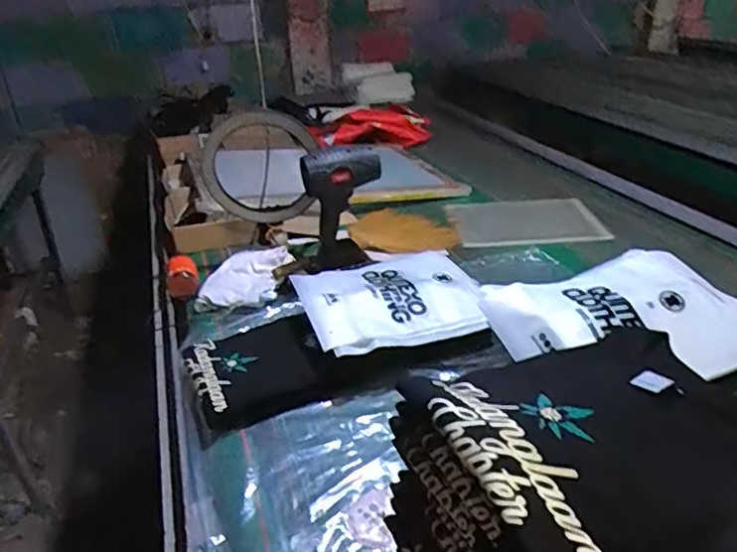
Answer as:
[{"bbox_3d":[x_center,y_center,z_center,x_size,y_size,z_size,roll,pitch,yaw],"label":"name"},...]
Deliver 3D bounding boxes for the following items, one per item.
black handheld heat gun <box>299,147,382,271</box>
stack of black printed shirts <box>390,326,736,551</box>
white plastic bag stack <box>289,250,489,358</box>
[{"bbox_3d":[-0.051,-0.133,1.200,0.158,0.266,0.092,-5,29,-2],"label":"black handheld heat gun"},{"bbox_3d":[0.187,0.239,0.522,0.291,0.320,0.235,-13,30,-17],"label":"stack of black printed shirts"},{"bbox_3d":[0.052,0.036,1.058,0.331,0.033,0.277,-13,30,-16],"label":"white plastic bag stack"}]

